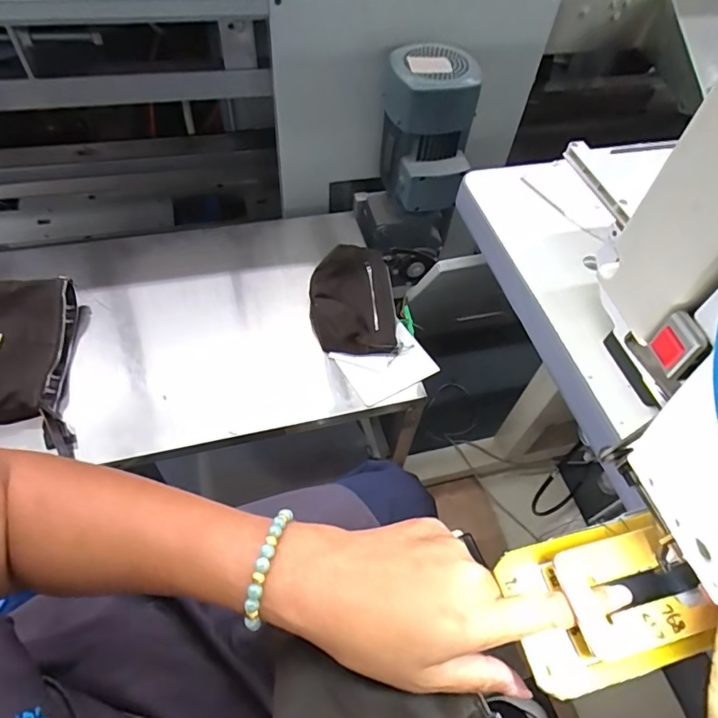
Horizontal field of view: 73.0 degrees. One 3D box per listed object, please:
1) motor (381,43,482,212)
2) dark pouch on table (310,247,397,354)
[{"bbox_3d":[0.121,-0.401,0.872,0.161,0.233,0.166,6,54,1],"label":"motor"},{"bbox_3d":[-0.011,-0.112,0.828,0.143,0.041,0.229,-1,55,-5],"label":"dark pouch on table"}]

